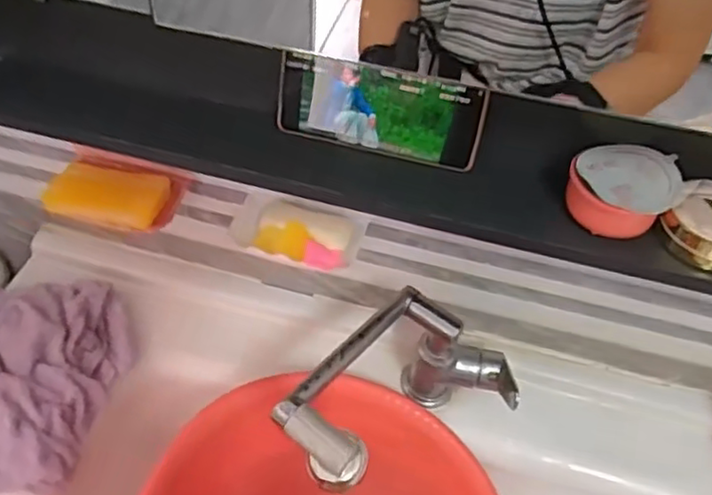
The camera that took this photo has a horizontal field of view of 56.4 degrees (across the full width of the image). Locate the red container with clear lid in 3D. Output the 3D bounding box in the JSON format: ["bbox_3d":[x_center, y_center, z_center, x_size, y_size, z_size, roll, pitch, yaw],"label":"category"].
[{"bbox_3d":[0.206,-0.044,0.515,0.081,0.043,0.077,30,52,20],"label":"red container with clear lid"}]

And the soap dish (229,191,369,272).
[{"bbox_3d":[-0.061,-0.017,0.671,0.133,0.027,0.087,17,49,9],"label":"soap dish"}]

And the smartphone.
[{"bbox_3d":[0.018,-0.110,0.541,0.168,0.073,0.008,13,33,11],"label":"smartphone"}]

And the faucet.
[{"bbox_3d":[0.048,0.161,0.630,0.121,0.213,0.234,32,53,21],"label":"faucet"}]

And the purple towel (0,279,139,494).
[{"bbox_3d":[-0.362,0.132,0.717,0.204,0.048,0.242,8,48,1],"label":"purple towel"}]

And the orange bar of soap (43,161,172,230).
[{"bbox_3d":[-0.255,-0.053,0.686,0.112,0.022,0.064,9,48,2],"label":"orange bar of soap"}]

